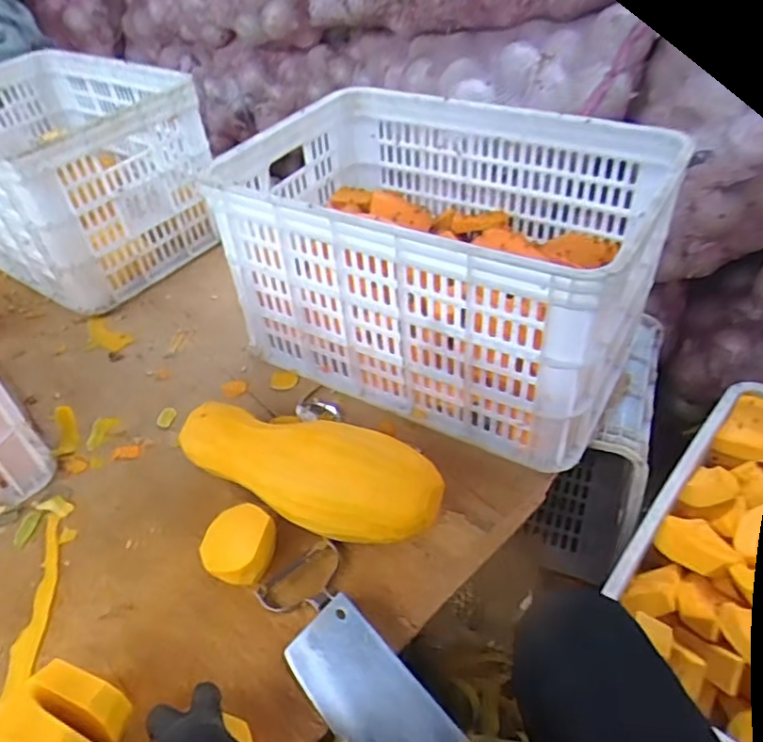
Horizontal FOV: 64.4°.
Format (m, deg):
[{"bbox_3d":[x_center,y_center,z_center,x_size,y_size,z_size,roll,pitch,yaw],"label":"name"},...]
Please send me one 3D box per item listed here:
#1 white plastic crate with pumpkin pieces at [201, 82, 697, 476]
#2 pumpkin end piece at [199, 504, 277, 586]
[{"bbox_3d":[0.076,-0.142,0.785,0.488,0.298,0.293,20,48,25],"label":"white plastic crate with pumpkin pieces"},{"bbox_3d":[-0.149,0.183,0.642,0.069,0.038,0.071,-3,42,2],"label":"pumpkin end piece"}]

